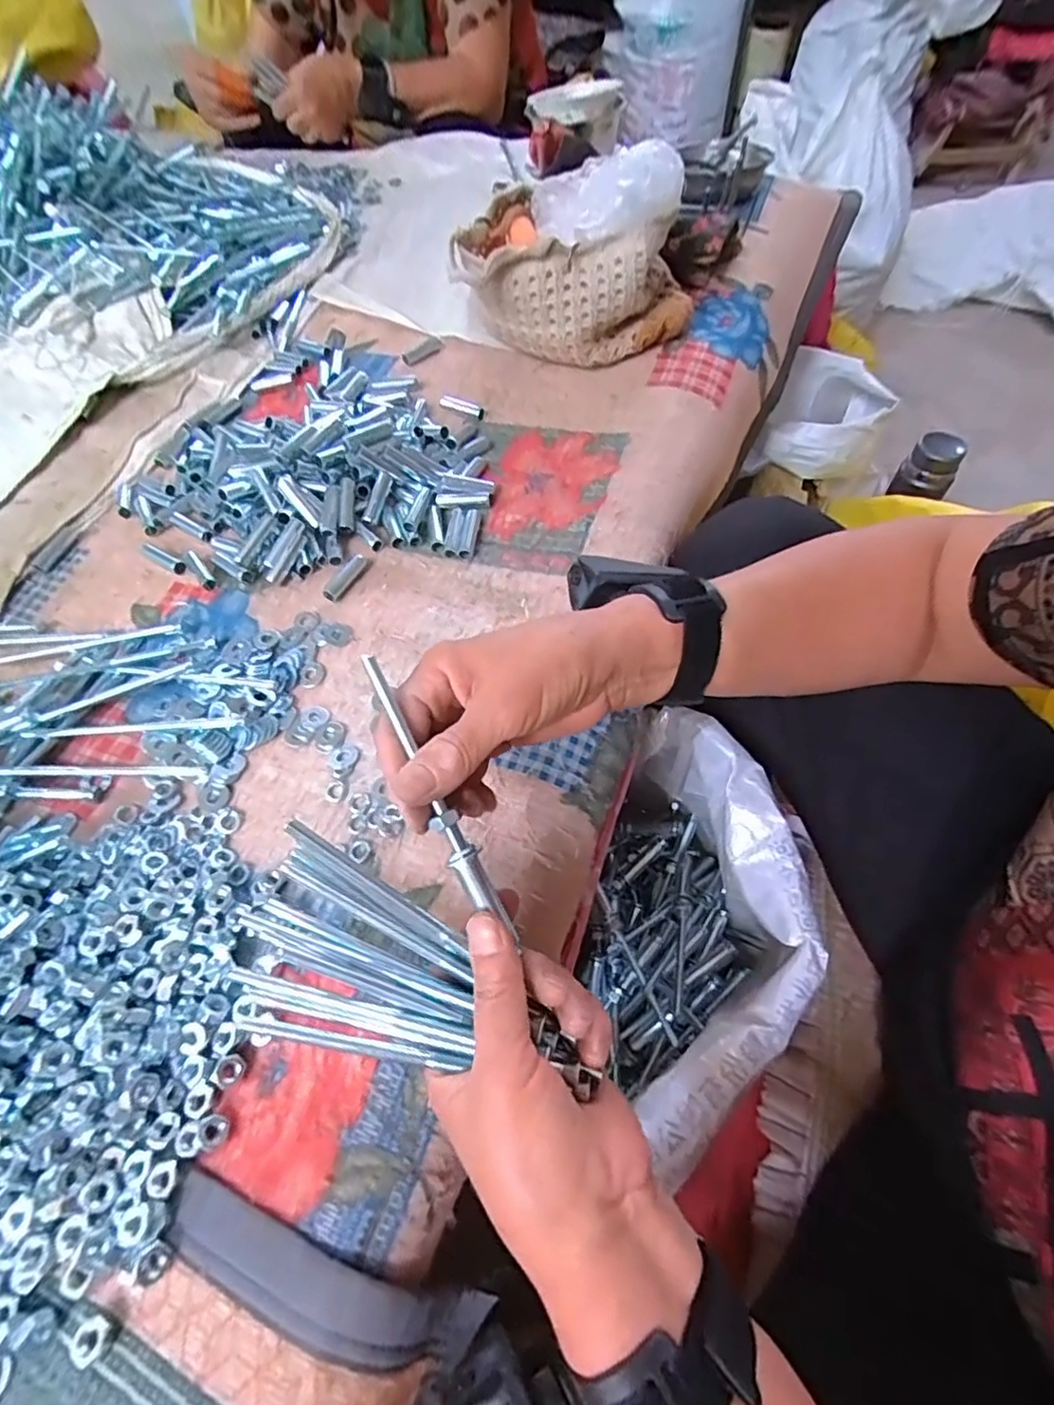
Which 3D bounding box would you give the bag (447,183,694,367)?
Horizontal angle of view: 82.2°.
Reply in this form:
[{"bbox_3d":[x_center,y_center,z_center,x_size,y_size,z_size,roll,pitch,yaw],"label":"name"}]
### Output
[{"bbox_3d":[0.045,-0.373,0.548,0.206,0.105,0.115,6,60,7],"label":"bag"}]

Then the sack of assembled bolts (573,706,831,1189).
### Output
[{"bbox_3d":[0.125,0.168,0.440,0.137,0.175,0.272,13,61,11],"label":"sack of assembled bolts"}]

